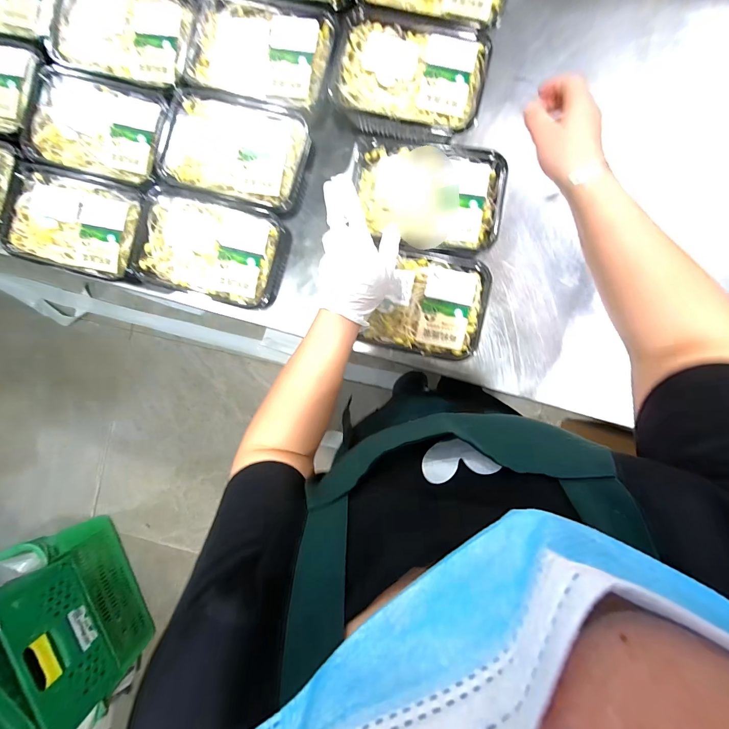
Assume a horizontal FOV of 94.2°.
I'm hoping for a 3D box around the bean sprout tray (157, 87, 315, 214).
[{"bbox_3d":[-0.161,-0.269,0.440,0.181,0.061,0.123,17,92,4],"label":"bean sprout tray"}]

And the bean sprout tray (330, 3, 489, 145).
[{"bbox_3d":[0.054,-0.354,0.426,0.182,0.053,0.123,15,92,4],"label":"bean sprout tray"}]

